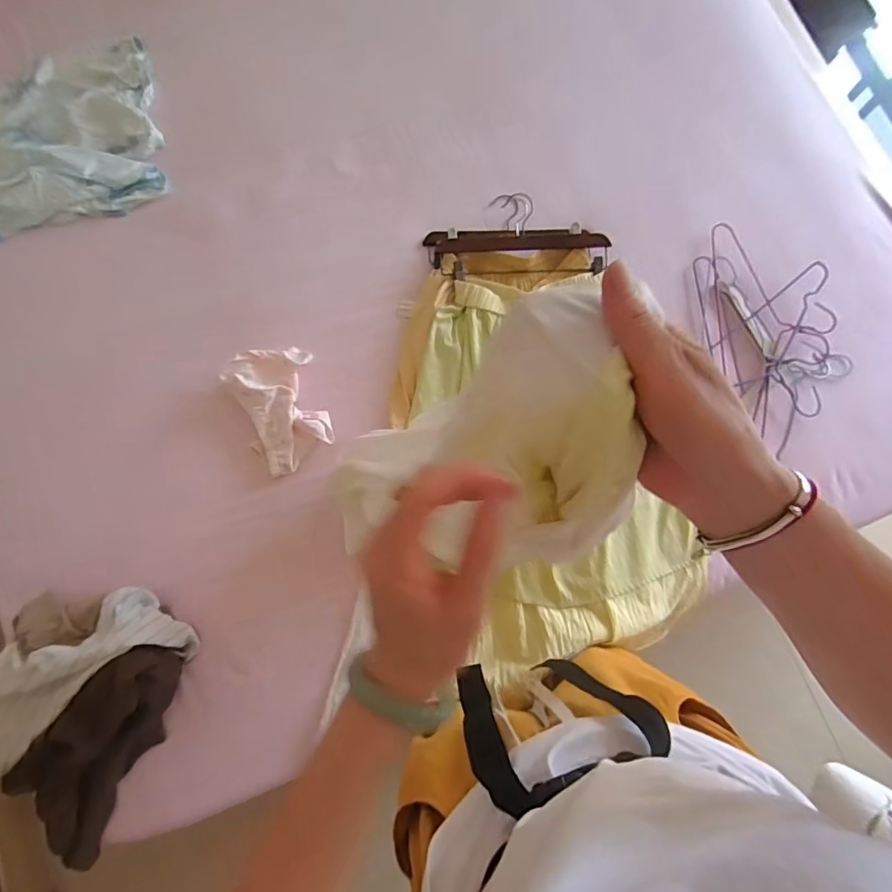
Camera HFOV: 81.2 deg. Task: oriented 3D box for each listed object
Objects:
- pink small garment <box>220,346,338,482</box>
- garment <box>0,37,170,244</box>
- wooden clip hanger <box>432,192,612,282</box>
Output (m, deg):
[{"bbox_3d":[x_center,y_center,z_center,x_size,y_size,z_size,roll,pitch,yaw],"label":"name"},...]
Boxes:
[{"bbox_3d":[-0.275,-0.065,0.874,0.131,0.033,0.205,-21,81,-5],"label":"pink small garment"},{"bbox_3d":[-0.787,-0.531,0.952,0.525,0.038,0.350,-18,80,-4],"label":"garment"},{"bbox_3d":[0.134,-0.377,0.947,0.304,0.033,0.159,-5,80,-2],"label":"wooden clip hanger"}]

